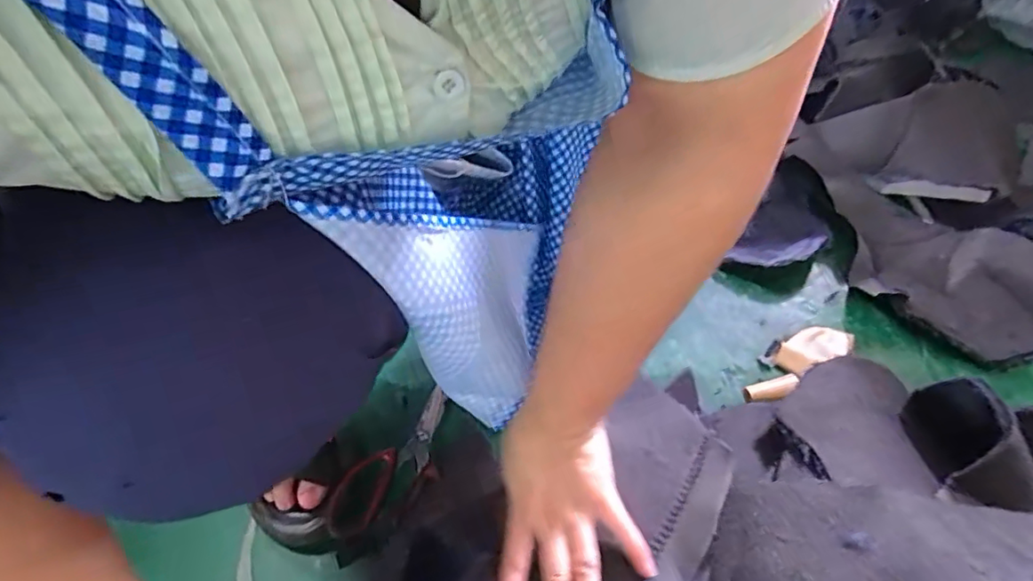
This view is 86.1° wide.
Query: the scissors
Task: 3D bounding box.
[{"bbox_3d":[-0.108,0.166,0.528,0.065,0.031,0.162,28,56,22],"label":"scissors"}]

